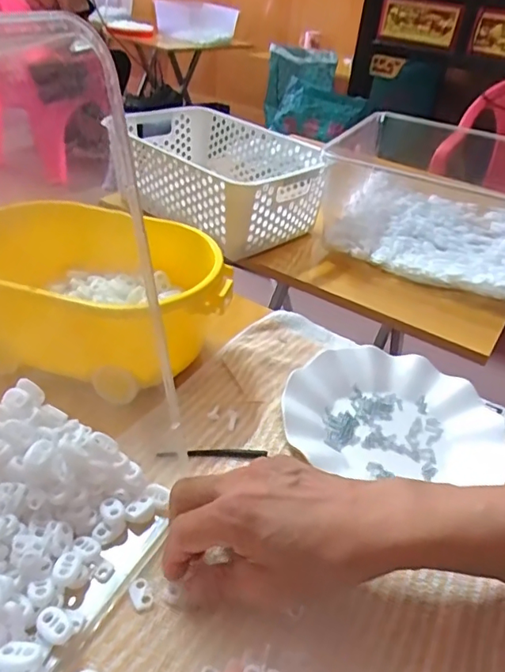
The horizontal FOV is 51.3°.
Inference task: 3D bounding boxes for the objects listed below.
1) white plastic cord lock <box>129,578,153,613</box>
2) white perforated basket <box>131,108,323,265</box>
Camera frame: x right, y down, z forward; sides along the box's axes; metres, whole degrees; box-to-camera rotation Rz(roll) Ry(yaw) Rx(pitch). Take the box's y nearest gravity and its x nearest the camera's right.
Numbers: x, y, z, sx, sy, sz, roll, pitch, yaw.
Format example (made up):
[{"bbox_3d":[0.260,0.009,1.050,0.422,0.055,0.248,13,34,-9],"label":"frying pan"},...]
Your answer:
[{"bbox_3d":[-0.068,0.158,0.321,0.011,0.004,0.019,-11,39,-23],"label":"white plastic cord lock"},{"bbox_3d":[-0.050,-0.234,0.767,0.313,0.104,0.204,32,43,31],"label":"white perforated basket"}]

